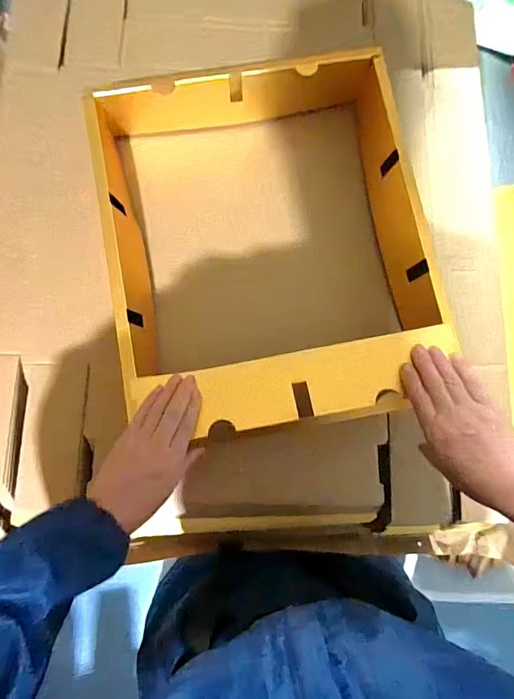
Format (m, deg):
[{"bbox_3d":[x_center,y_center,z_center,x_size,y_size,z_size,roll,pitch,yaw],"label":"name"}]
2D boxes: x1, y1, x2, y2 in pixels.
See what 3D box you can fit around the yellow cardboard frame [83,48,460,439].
[{"bbox_3d":[0.010,-0.143,0.497,0.379,0.076,0.465,-9,81,-3],"label":"yellow cardboard frame"}]

